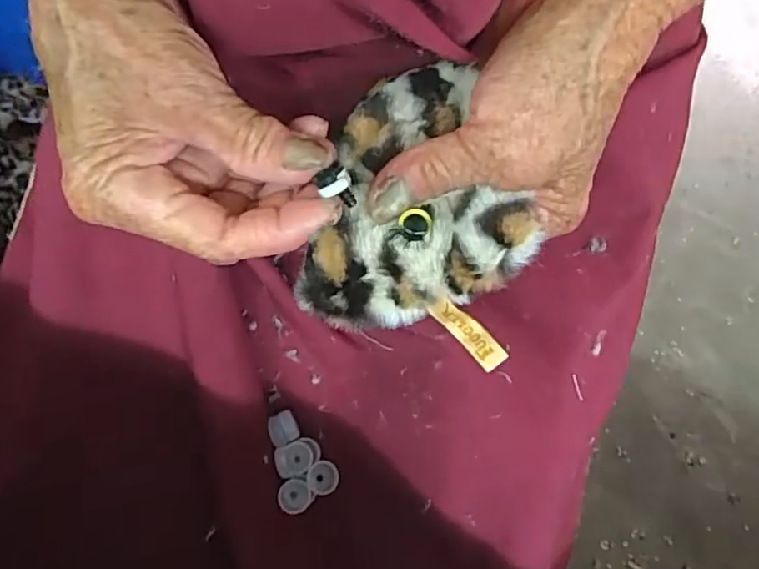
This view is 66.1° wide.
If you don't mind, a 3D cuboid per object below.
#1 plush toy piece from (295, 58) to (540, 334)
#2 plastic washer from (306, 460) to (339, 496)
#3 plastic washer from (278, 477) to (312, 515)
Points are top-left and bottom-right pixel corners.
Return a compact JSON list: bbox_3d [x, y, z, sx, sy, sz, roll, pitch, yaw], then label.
[{"bbox_3d":[0.014,-0.035,0.226,0.088,0.025,0.104,5,78,20],"label":"plush toy piece"},{"bbox_3d":[-0.030,0.101,0.306,0.016,0.004,0.017,-5,71,-3],"label":"plastic washer"},{"bbox_3d":[-0.044,0.109,0.301,0.017,0.004,0.017,-6,71,-3],"label":"plastic washer"}]

